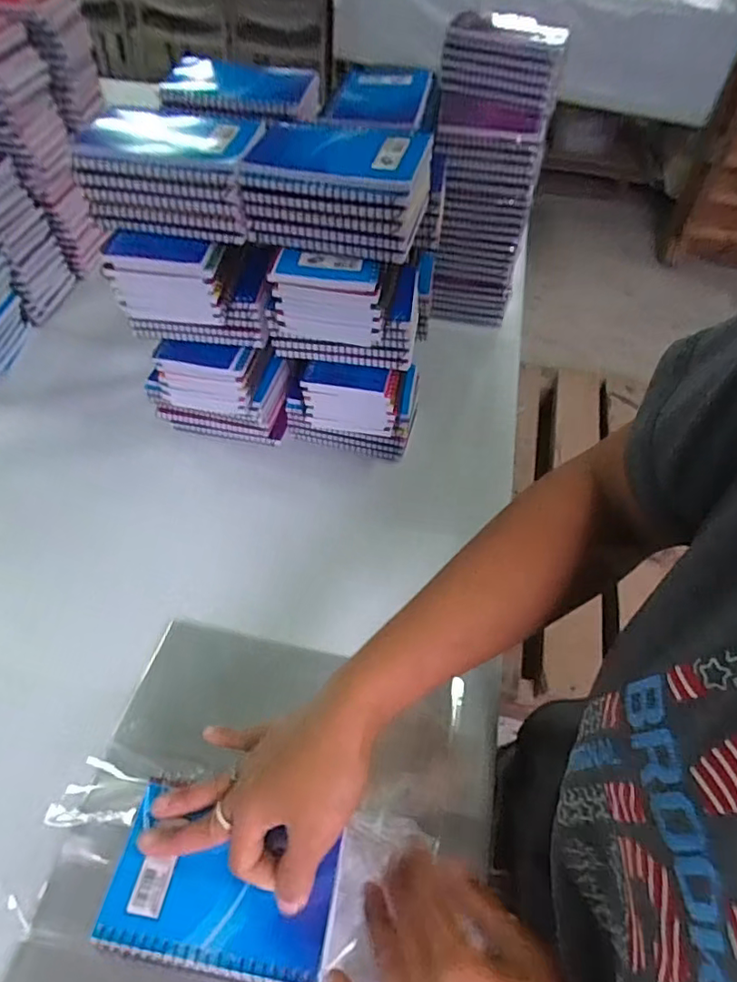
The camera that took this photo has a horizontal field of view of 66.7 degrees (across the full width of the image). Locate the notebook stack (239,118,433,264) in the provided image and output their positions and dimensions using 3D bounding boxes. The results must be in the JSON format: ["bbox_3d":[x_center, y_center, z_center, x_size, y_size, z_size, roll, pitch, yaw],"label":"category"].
[{"bbox_3d":[-0.027,-0.241,0.444,0.147,0.063,0.102,10,53,3],"label":"notebook stack"}]

